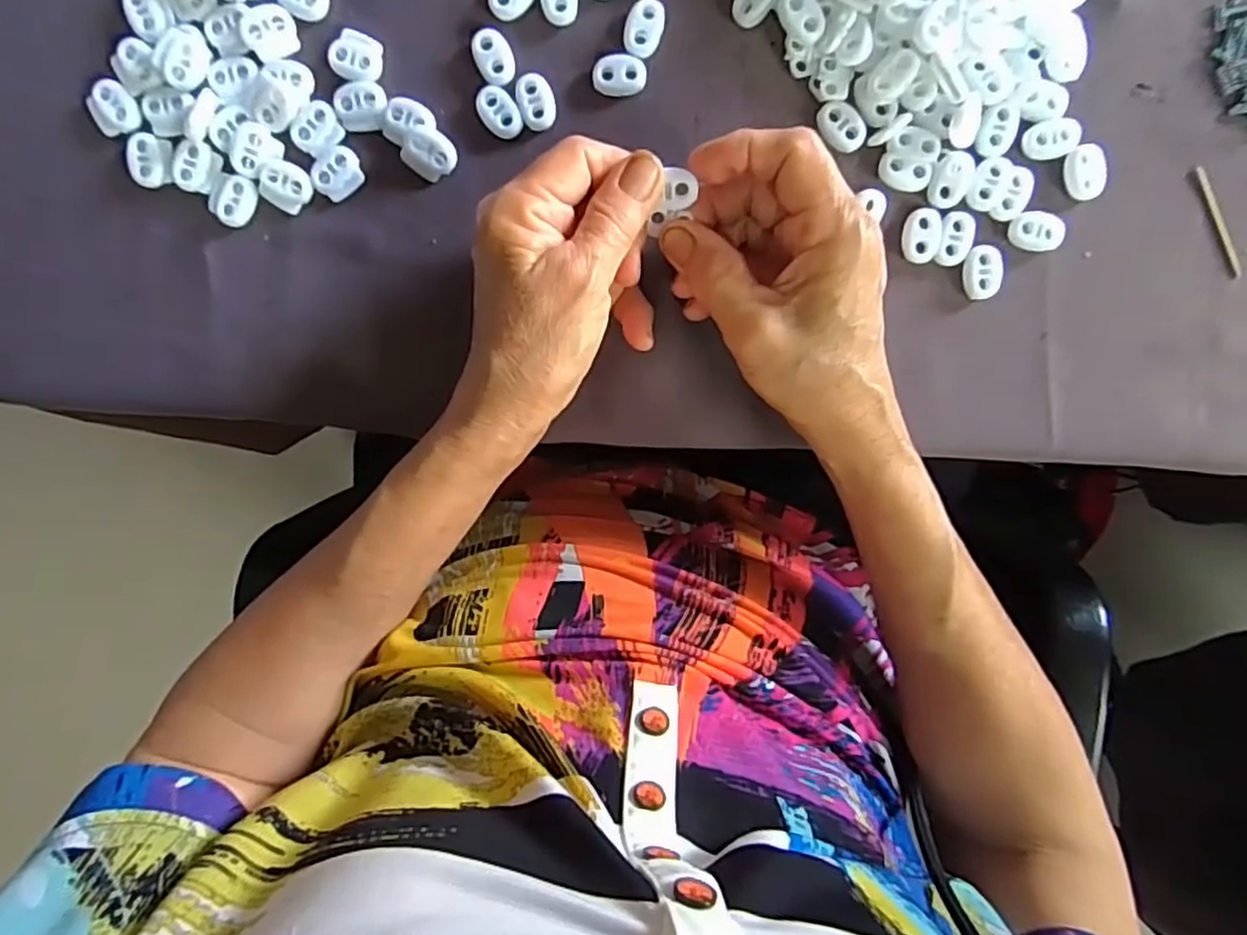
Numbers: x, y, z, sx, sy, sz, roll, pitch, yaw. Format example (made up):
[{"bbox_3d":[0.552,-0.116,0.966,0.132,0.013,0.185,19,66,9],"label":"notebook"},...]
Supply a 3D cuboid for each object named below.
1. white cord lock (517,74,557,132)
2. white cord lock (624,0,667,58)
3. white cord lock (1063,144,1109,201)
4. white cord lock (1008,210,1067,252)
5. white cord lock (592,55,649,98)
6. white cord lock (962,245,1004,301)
[{"bbox_3d":[-0.037,-0.156,0.291,0.015,0.004,0.023,-13,97,3],"label":"white cord lock"},{"bbox_3d":[0.009,-0.185,0.286,0.015,0.004,0.023,18,97,-1],"label":"white cord lock"},{"bbox_3d":[0.197,-0.125,0.289,0.016,0.004,0.021,-14,97,3],"label":"white cord lock"},{"bbox_3d":[0.178,-0.102,0.293,0.022,0.004,0.015,7,97,0],"label":"white cord lock"},{"bbox_3d":[-0.001,-0.167,0.289,0.022,0.004,0.015,0,97,1],"label":"white cord lock"},{"bbox_3d":[0.156,-0.084,0.296,0.015,0.006,0.022,-1,97,1],"label":"white cord lock"}]

